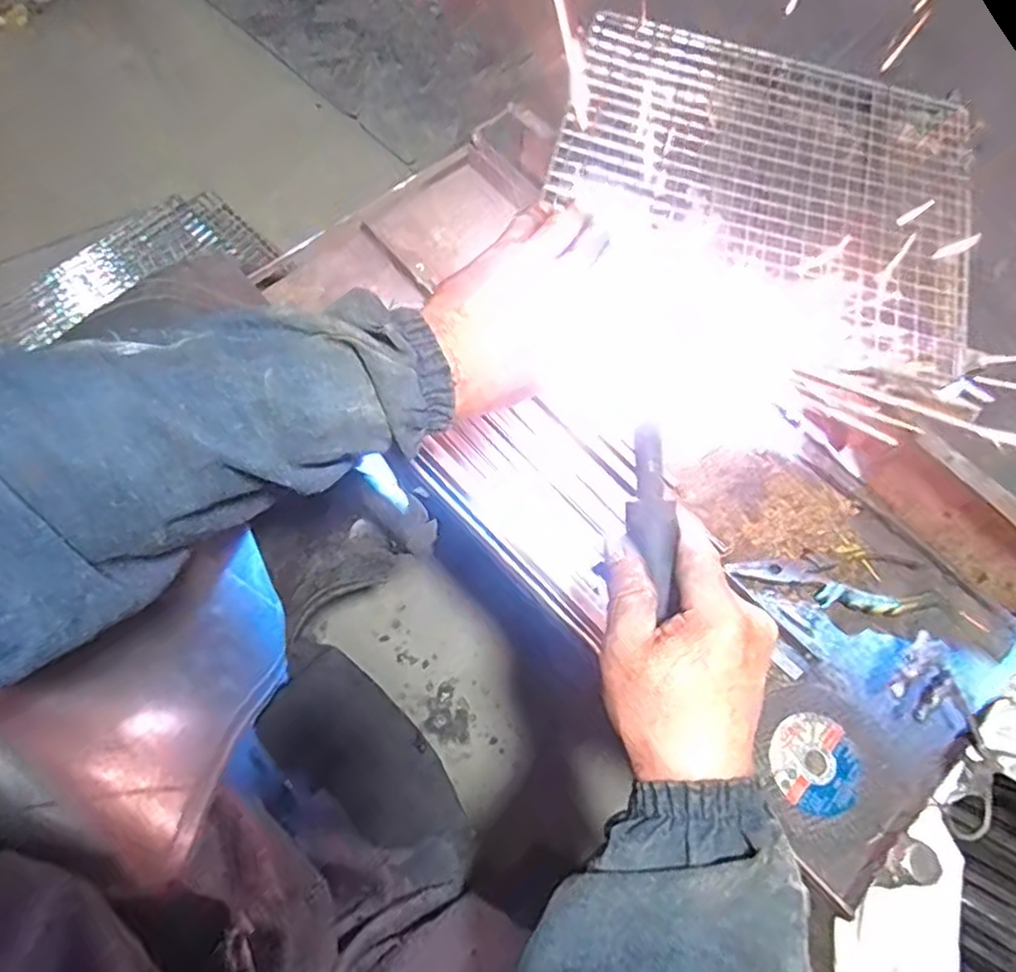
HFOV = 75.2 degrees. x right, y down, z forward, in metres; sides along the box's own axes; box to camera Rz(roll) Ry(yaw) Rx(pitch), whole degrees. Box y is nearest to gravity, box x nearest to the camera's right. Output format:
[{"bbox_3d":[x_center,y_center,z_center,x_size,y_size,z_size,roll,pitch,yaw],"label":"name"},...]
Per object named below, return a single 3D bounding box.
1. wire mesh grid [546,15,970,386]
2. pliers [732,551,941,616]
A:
[{"bbox_3d":[0.178,-0.213,0.456,0.283,0.012,0.249,15,70,0],"label":"wire mesh grid"},{"bbox_3d":[0.241,0.073,0.490,0.149,0.009,0.031,15,69,4],"label":"pliers"}]

